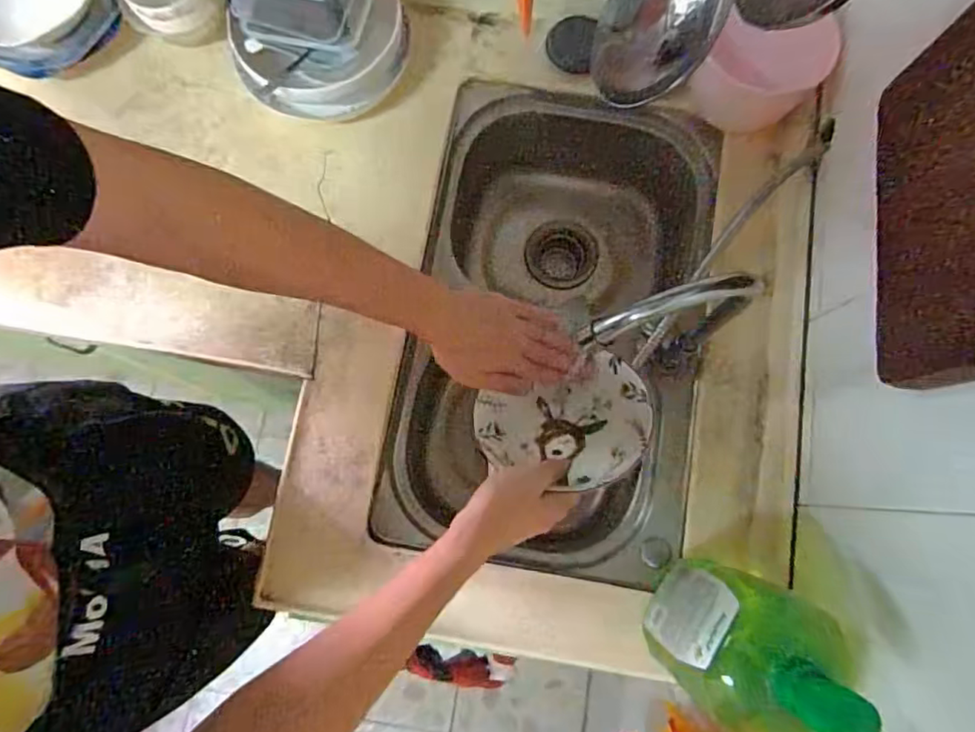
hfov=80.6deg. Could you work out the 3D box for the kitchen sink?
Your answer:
[{"bbox_3d":[0.092,-0.051,0.775,0.357,0.232,0.598,10,78,1],"label":"kitchen sink"}]

